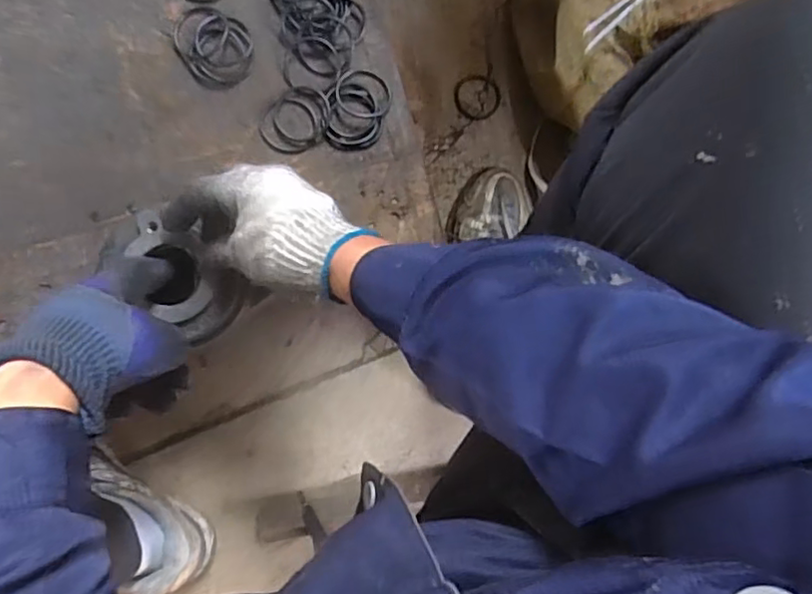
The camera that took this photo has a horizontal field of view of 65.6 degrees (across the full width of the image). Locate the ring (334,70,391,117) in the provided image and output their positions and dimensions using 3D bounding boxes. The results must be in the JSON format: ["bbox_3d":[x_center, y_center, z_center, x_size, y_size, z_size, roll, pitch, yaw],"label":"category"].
[{"bbox_3d":[-0.039,-0.190,0.587,0.051,0.004,0.045,-3,87,-7],"label":"ring"}]

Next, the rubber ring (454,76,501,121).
[{"bbox_3d":[0.084,-0.234,0.734,0.054,0.004,0.053,1,85,-8],"label":"rubber ring"}]

